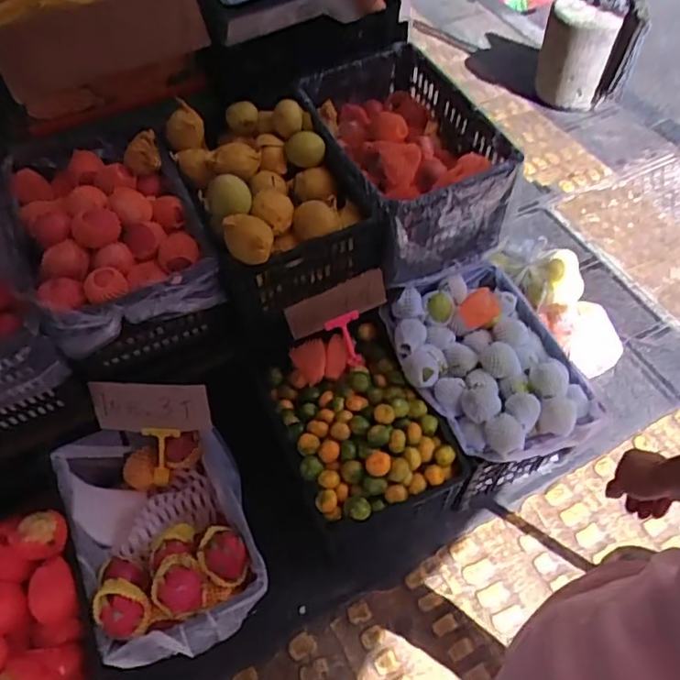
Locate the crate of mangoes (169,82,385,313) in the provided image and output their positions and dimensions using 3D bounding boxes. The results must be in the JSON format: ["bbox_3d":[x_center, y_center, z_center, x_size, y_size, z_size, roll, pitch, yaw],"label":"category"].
[{"bbox_3d":[-0.164,-0.336,1.375,0.359,0.226,0.470,-24,59,-15],"label":"crate of mangoes"}]

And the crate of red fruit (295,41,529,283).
[{"bbox_3d":[0.154,-0.438,1.500,0.323,0.275,0.484,-21,58,-13],"label":"crate of red fruit"}]

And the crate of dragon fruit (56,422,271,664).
[{"bbox_3d":[-0.374,0.404,1.301,0.355,0.161,0.507,-20,58,-12],"label":"crate of dragon fruit"}]

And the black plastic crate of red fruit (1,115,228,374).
[{"bbox_3d":[-0.499,-0.244,1.339,0.363,0.232,0.574,-24,59,-15],"label":"black plastic crate of red fruit"}]

